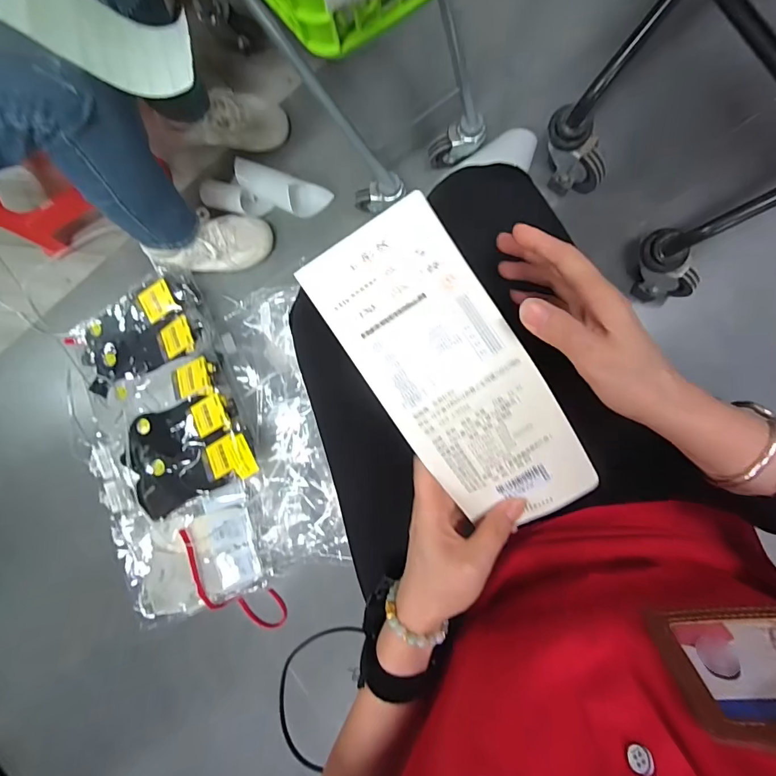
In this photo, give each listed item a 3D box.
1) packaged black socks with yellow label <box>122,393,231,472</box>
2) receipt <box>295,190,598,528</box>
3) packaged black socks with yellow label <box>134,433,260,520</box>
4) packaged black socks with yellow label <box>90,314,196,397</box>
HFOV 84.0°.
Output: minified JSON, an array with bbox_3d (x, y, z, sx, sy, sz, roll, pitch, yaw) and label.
[{"bbox_3d":[-0.381,0.077,0.775,0.217,0.045,0.088,-19,90,7],"label":"packaged black socks with yellow label"},{"bbox_3d":[0.044,-0.004,0.270,0.090,0.022,0.217,-36,96,7],"label":"receipt"},{"bbox_3d":[-0.337,0.142,0.758,0.226,0.056,0.106,-22,89,7],"label":"packaged black socks with yellow label"},{"bbox_3d":[-0.470,-0.071,0.827,0.229,0.057,0.093,-20,89,7],"label":"packaged black socks with yellow label"}]

